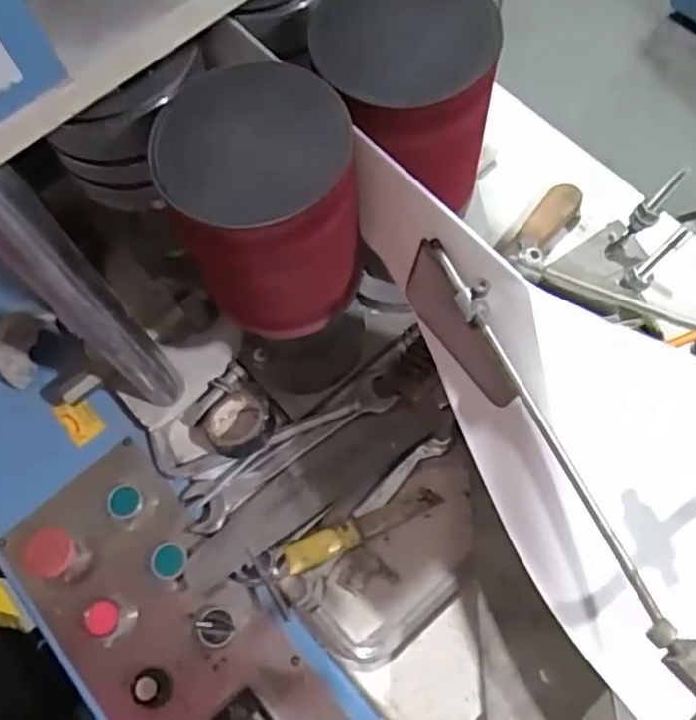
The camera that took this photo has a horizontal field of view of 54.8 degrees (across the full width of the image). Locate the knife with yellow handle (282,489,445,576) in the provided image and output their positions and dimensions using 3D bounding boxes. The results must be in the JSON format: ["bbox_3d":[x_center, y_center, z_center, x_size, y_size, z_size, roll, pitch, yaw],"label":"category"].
[{"bbox_3d":[0.012,0.138,0.552,0.137,0.019,0.024,-23,69,-6],"label":"knife with yellow handle"}]

